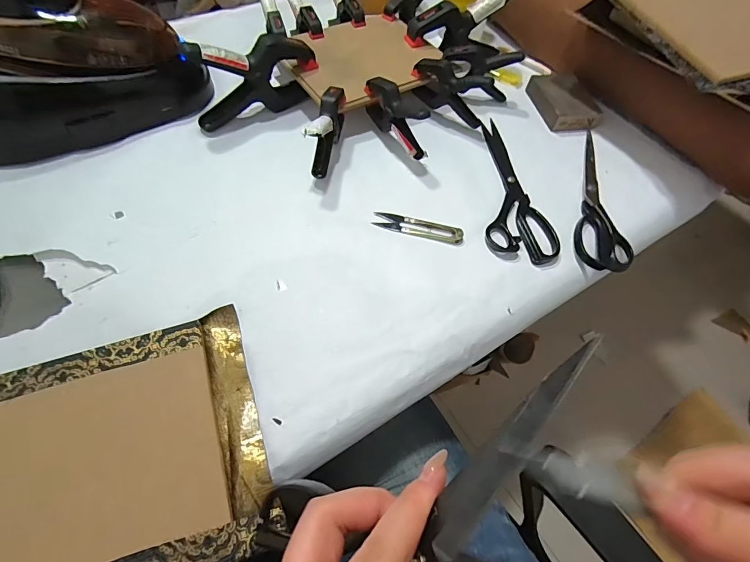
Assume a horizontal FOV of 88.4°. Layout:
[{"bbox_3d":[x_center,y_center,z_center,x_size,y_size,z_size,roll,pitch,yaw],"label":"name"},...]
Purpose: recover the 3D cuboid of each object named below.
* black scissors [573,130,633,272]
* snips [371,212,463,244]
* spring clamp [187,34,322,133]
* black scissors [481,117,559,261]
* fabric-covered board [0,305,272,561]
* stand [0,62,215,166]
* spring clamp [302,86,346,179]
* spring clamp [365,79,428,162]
[{"bbox_3d":[0.285,-0.104,0.479,0.066,0.010,0.220,17,59,5],"label":"black scissors"},{"bbox_3d":[0.050,-0.062,0.439,0.100,0.006,0.024,15,59,4],"label":"snips"},{"bbox_3d":[-0.152,-0.261,0.487,0.163,0.092,0.040,-23,64,-17],"label":"spring clamp"},{"bbox_3d":[0.170,-0.123,0.482,0.079,0.008,0.232,4,59,-2],"label":"black scissors"},{"bbox_3d":[-0.237,0.149,0.287,0.293,0.017,0.191,-16,62,-14],"label":"fabric-covered board"},{"bbox_3d":[-0.352,-0.233,0.455,0.293,0.088,0.106,-20,63,-16],"label":"stand"},{"bbox_3d":[-0.056,-0.179,0.456,0.020,0.073,0.103,12,59,3],"label":"spring clamp"},{"bbox_3d":[0.025,-0.202,0.482,0.022,0.068,0.102,-32,67,-21],"label":"spring clamp"}]

